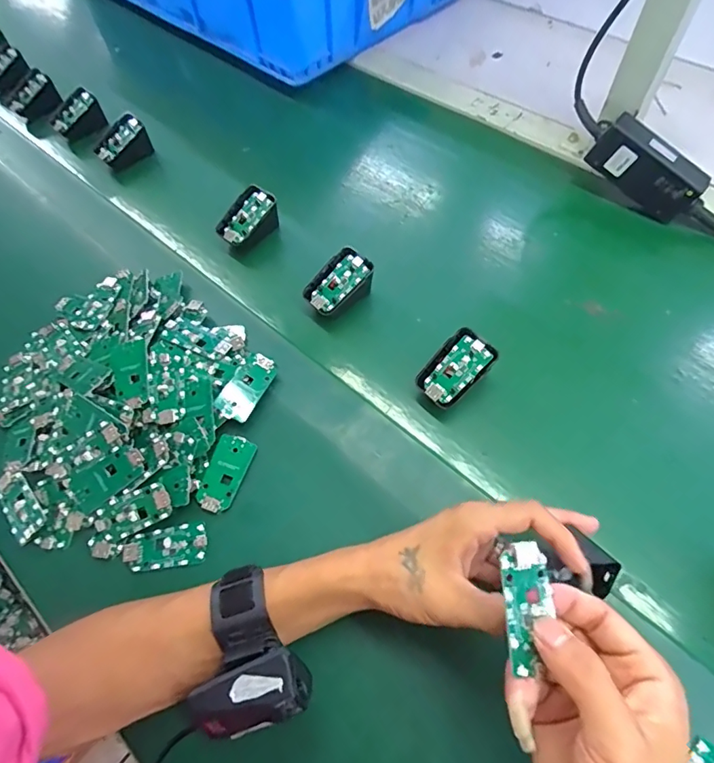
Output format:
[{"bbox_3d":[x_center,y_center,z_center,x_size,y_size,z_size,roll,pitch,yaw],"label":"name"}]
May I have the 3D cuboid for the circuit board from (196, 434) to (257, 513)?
[{"bbox_3d":[-0.109,0.076,0.396,0.031,0.004,0.062,21,67,0],"label":"circuit board"}]

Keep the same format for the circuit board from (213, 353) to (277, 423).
[{"bbox_3d":[-0.098,0.005,0.422,0.031,0.006,0.065,30,63,2],"label":"circuit board"}]

